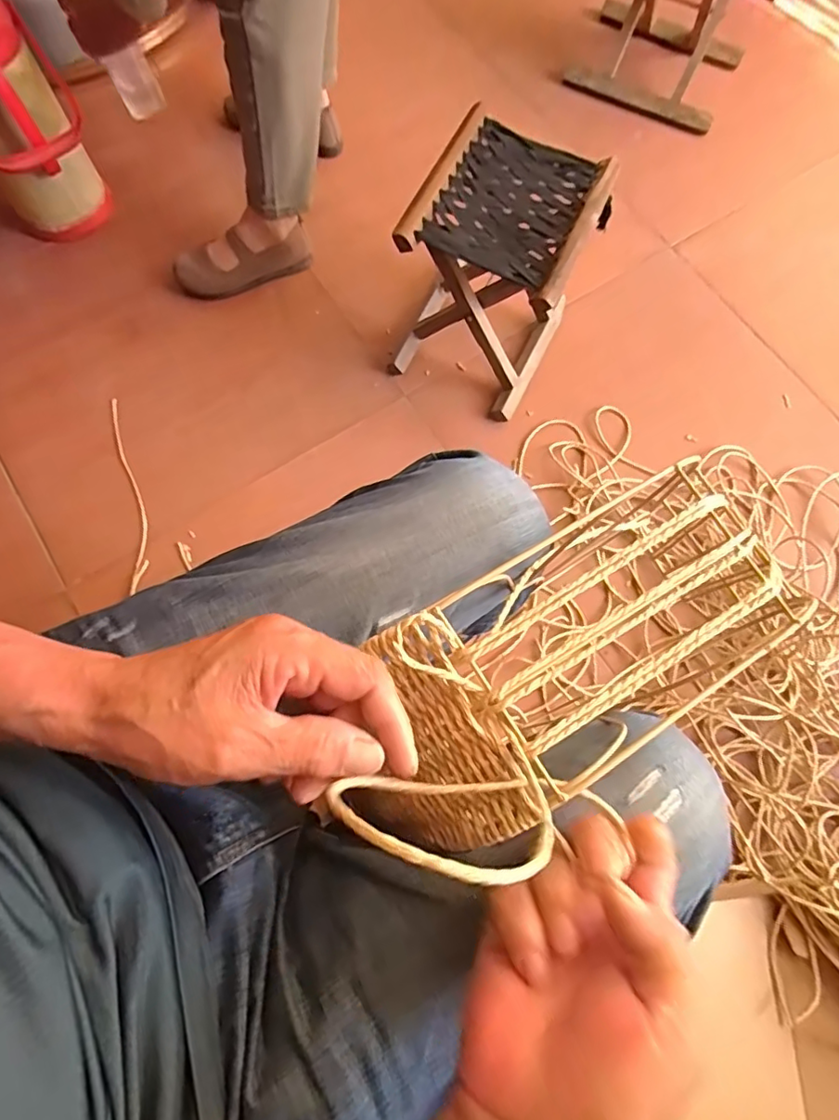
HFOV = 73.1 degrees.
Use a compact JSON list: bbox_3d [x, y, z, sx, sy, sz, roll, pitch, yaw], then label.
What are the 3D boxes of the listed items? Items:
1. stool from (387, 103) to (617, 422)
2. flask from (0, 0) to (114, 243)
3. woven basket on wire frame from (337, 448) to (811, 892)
[{"bbox_3d":[0.113,-0.427,0.861,0.221,0.262,0.272,26,74,6],"label":"stool"},{"bbox_3d":[-0.607,-0.658,0.864,0.157,0.395,0.141,-39,78,-12],"label":"flask"},{"bbox_3d":[0.073,0.060,0.315,0.263,0.071,0.125,-36,77,-7],"label":"woven basket on wire frame"}]

